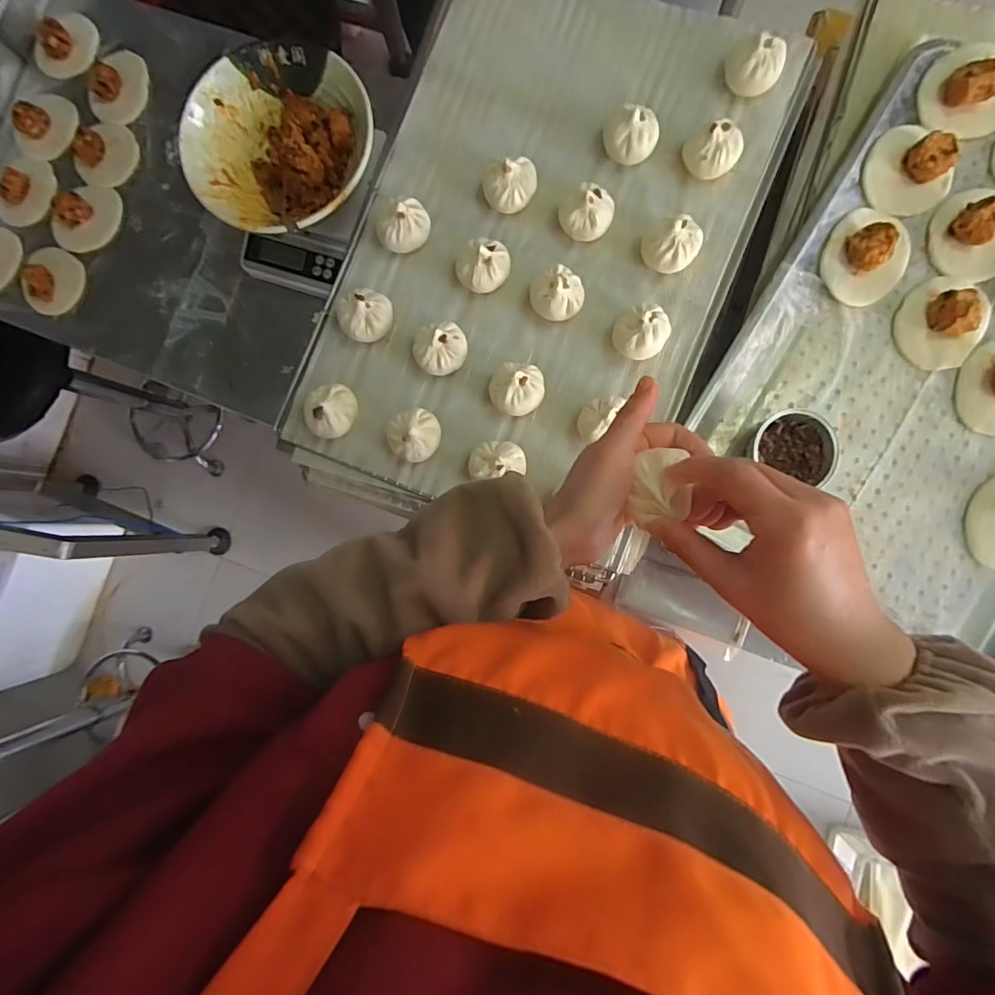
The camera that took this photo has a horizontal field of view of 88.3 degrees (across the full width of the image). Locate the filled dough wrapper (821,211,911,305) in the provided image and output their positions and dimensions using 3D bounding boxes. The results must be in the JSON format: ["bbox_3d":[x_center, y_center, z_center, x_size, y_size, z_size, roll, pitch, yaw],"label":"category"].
[{"bbox_3d":[0.381,-0.251,0.522,0.084,0.034,0.096,38,91,5],"label":"filled dough wrapper"}]

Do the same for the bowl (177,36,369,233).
[{"bbox_3d":[-0.251,-0.416,0.606,0.213,0.069,0.203,0,87,4],"label":"bowl"}]

